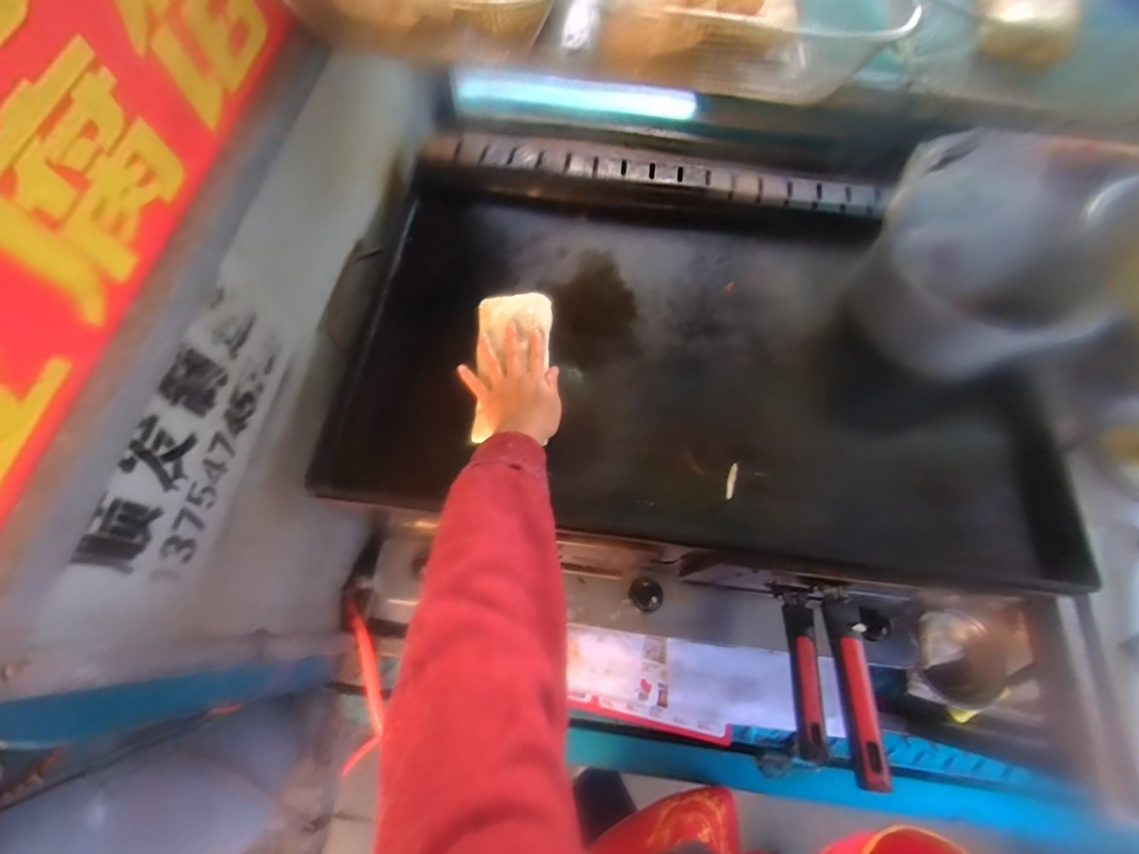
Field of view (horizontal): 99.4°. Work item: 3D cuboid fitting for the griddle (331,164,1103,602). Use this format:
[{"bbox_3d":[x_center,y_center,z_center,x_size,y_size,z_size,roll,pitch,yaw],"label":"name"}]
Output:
[{"bbox_3d":[0.177,-0.089,0.647,0.918,0.126,0.491,9,68,0],"label":"griddle"}]

